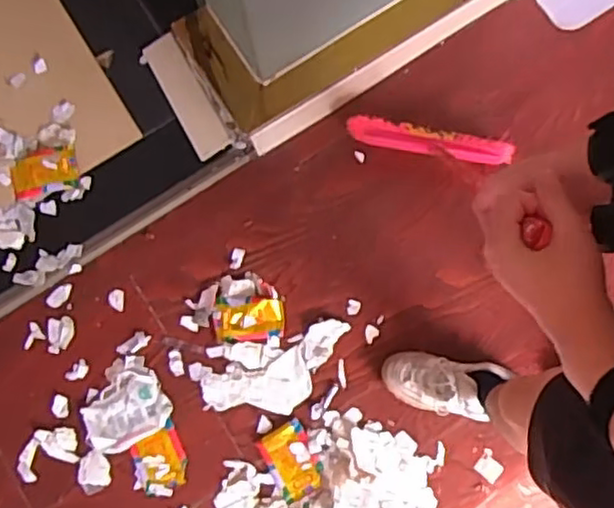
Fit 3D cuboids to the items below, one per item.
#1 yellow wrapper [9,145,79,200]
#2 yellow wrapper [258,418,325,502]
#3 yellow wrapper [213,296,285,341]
[{"bbox_3d":[-0.542,-0.170,1.393,0.136,0.018,0.090,-18,79,-1],"label":"yellow wrapper"},{"bbox_3d":[-0.026,0.386,1.263,0.088,0.011,0.129,-30,80,-3],"label":"yellow wrapper"},{"bbox_3d":[-0.113,0.125,1.317,0.136,0.010,0.083,-2,80,2],"label":"yellow wrapper"}]

